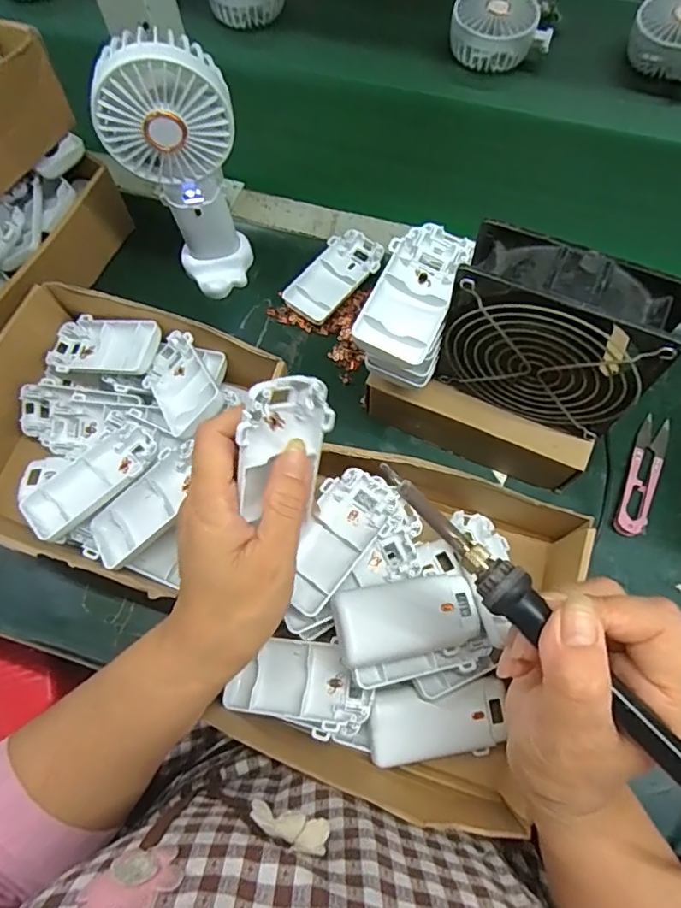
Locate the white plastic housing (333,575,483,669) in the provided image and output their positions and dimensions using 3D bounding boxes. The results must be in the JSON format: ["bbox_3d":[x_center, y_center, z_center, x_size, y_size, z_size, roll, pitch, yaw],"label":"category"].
[{"bbox_3d":[0.042,0.099,0.325,0.089,0.014,0.043,-4,69,-18],"label":"white plastic housing"}]

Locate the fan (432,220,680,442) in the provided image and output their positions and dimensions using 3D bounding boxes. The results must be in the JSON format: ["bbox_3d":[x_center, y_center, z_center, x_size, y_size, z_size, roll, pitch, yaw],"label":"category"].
[{"bbox_3d":[0.125,-0.069,0.325,0.118,0.114,0.044,26,73,10],"label":"fan"}]

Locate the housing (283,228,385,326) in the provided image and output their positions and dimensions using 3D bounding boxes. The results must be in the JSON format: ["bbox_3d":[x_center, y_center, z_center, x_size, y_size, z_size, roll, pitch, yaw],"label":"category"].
[{"bbox_3d":[-0.005,-0.157,0.472,0.044,0.018,0.096,38,75,13],"label":"housing"}]

